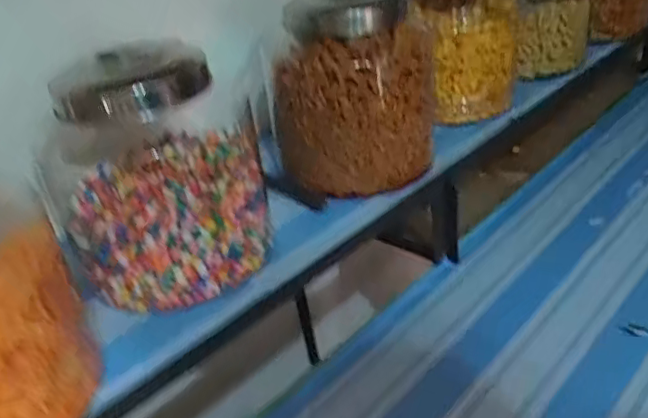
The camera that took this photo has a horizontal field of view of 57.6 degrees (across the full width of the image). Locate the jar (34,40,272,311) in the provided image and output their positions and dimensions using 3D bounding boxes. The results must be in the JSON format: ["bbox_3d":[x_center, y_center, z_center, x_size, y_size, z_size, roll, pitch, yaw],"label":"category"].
[{"bbox_3d":[-0.212,-0.058,0.749,0.248,0.275,0.218,-17,32,-15],"label":"jar"}]

